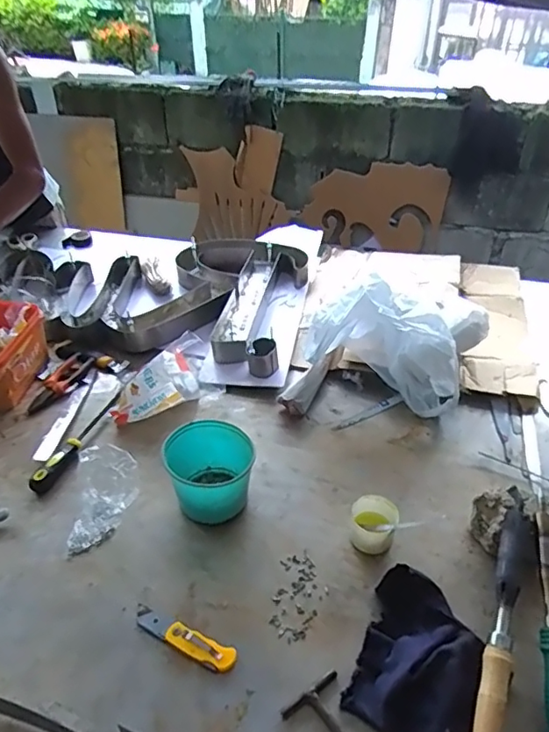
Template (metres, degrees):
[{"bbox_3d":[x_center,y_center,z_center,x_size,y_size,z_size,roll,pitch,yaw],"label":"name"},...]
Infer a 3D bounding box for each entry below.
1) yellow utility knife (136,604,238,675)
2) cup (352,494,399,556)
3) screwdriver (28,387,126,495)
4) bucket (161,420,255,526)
[{"bbox_3d":[-0.114,0.339,0.669,0.142,0.015,0.031,17,43,18],"label":"yellow utility knife"},{"bbox_3d":[0.142,0.231,0.778,0.066,0.050,0.071,0,41,0],"label":"cup"},{"bbox_3d":[-0.329,0.120,0.908,0.036,0.034,0.215,16,43,17],"label":"screwdriver"},{"bbox_3d":[-0.090,0.163,0.814,0.119,0.112,0.116,0,41,0],"label":"bucket"}]

